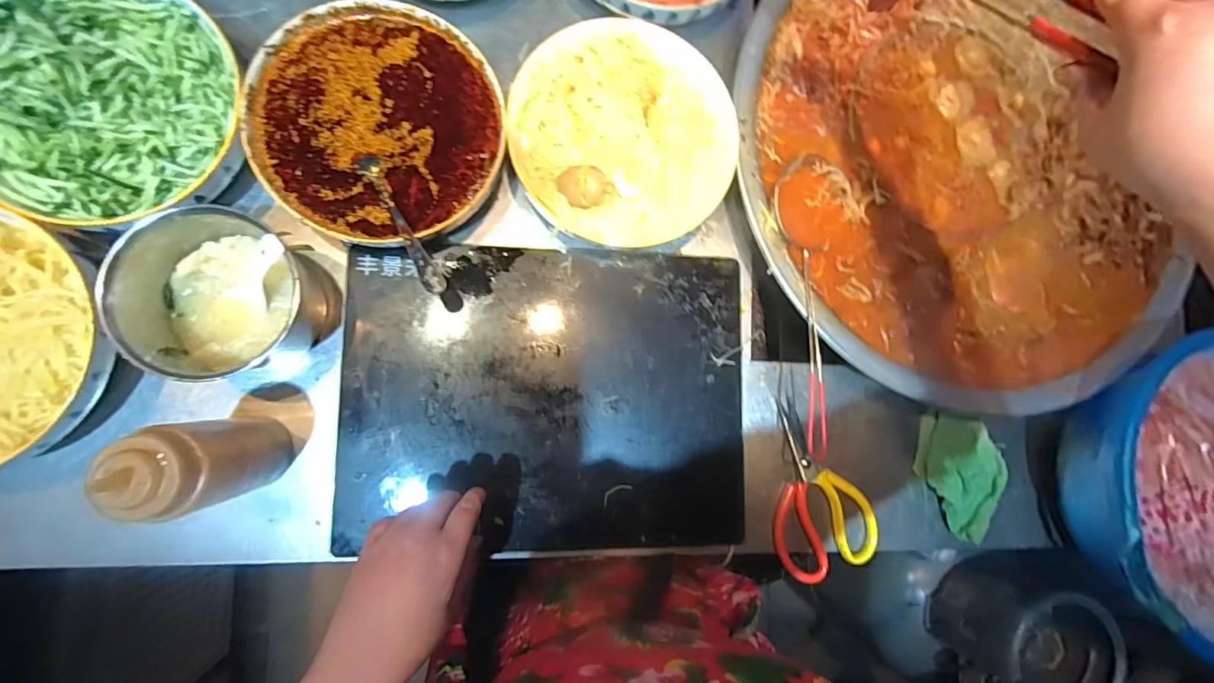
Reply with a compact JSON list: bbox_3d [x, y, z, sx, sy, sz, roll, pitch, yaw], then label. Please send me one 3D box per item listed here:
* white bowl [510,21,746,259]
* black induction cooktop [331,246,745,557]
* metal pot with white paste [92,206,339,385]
[{"bbox_3d":[0.015,-0.207,0.533,0.218,0.055,0.221,1,84,-11],"label":"white bowl"},{"bbox_3d":[-0.054,0.054,0.520,0.389,0.022,0.290,2,84,-11],"label":"black induction cooktop"},{"bbox_3d":[-0.333,-0.037,0.459,0.136,0.103,0.137,1,84,-11],"label":"metal pot with white paste"}]

